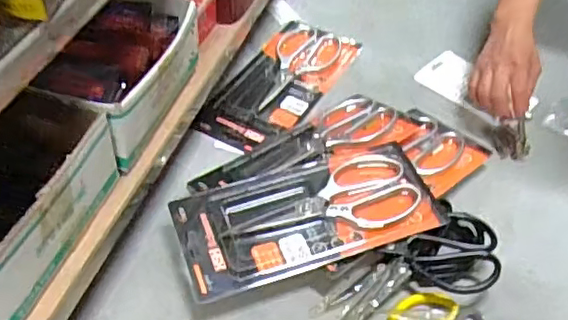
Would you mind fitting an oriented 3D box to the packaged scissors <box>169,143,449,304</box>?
[{"bbox_3d":[0.026,0.059,0.669,0.280,0.019,0.124,-16,61,-13],"label":"packaged scissors"}]

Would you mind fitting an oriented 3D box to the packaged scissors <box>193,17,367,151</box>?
[{"bbox_3d":[-0.005,-0.110,0.861,0.131,0.022,0.263,24,52,16],"label":"packaged scissors"}]

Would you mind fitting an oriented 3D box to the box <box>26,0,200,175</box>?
[{"bbox_3d":[-0.153,-0.094,0.612,0.077,0.110,0.200,15,48,11],"label":"box"}]

